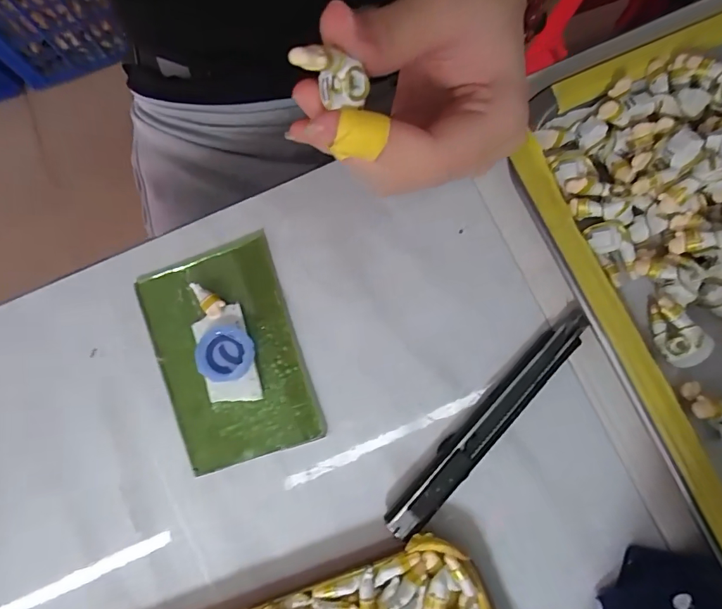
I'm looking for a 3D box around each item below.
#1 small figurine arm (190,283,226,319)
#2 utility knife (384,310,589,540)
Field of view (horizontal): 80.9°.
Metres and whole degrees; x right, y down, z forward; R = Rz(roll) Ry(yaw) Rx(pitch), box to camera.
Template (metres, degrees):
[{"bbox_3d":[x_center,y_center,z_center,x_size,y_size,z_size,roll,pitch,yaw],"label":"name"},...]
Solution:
[{"bbox_3d":[-0.076,-0.002,0.209,0.022,0.007,0.010,41,83,8],"label":"small figurine arm"},{"bbox_3d":[0.060,0.054,0.199,0.017,0.011,0.131,43,84,8],"label":"utility knife"}]

